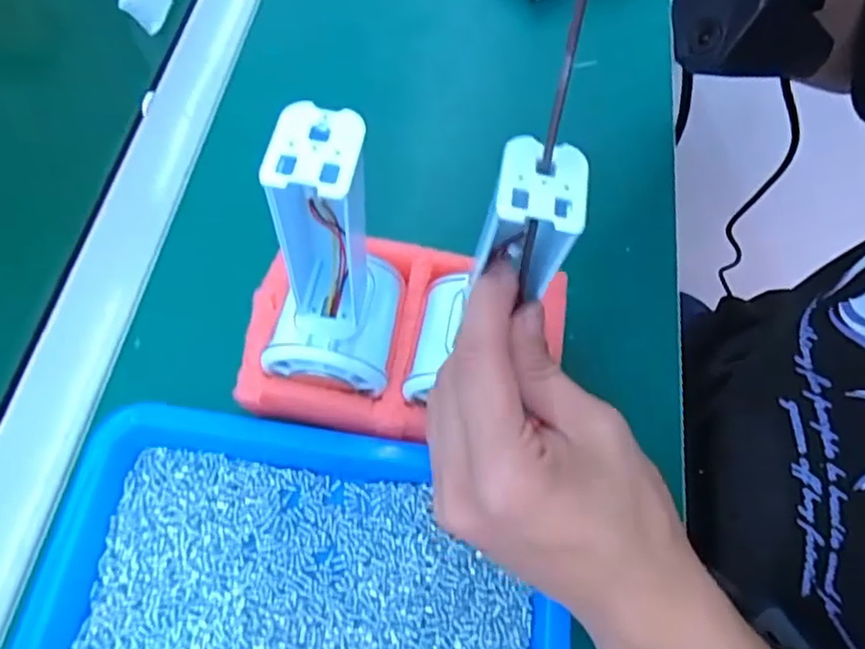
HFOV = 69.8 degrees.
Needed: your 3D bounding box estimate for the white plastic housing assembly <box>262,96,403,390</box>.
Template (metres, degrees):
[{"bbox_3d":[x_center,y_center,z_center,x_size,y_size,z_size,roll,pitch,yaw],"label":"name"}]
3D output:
[{"bbox_3d":[-0.039,-0.026,0.234,0.052,0.121,0.063,9,64,0],"label":"white plastic housing assembly"}]

